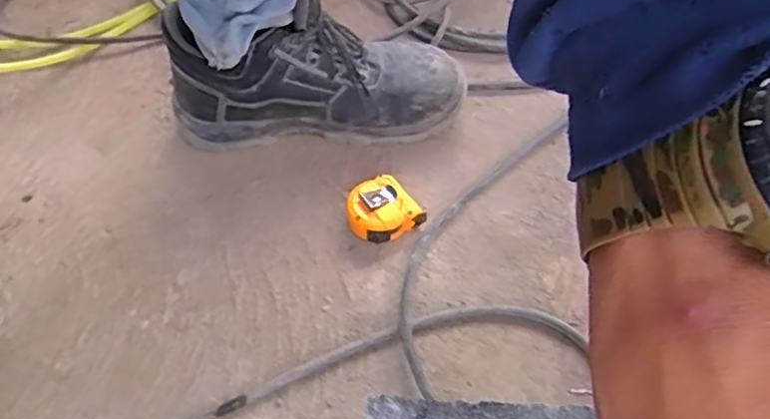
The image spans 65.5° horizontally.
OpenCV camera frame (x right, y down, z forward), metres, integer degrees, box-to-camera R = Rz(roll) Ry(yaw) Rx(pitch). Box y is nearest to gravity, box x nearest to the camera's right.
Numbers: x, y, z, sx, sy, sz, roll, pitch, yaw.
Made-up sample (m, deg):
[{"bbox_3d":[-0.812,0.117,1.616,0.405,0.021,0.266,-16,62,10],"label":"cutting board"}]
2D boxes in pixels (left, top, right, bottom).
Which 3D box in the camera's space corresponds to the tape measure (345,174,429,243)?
[{"bbox_3d":[-0.004,0.003,0.544,0.057,0.030,0.061,-35,61,-22],"label":"tape measure"}]

